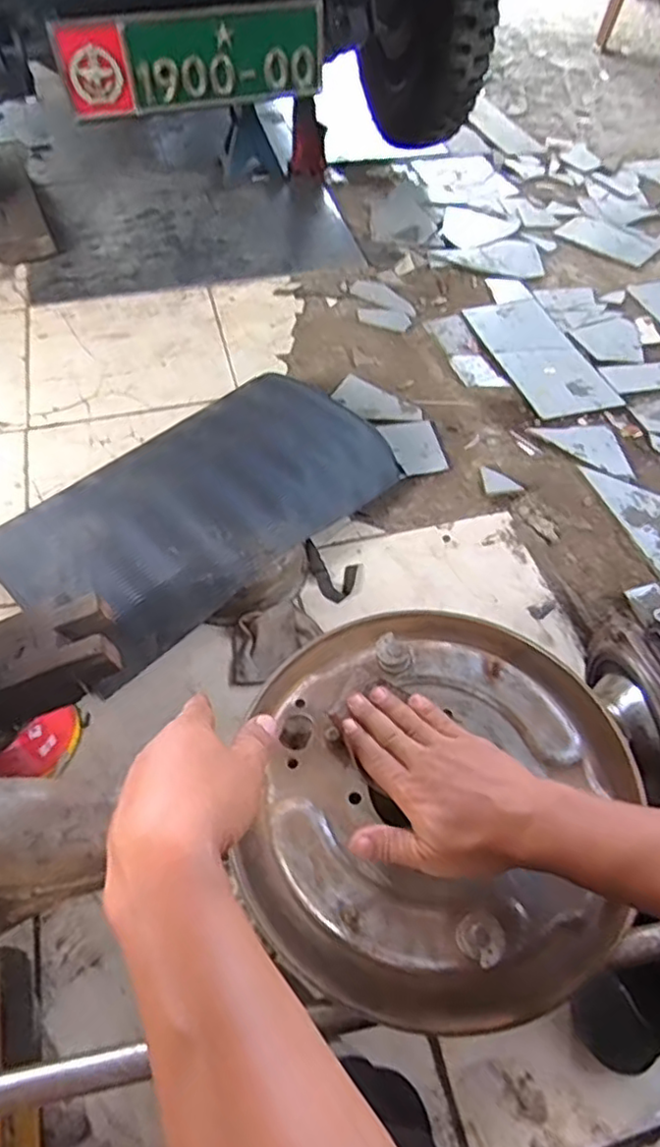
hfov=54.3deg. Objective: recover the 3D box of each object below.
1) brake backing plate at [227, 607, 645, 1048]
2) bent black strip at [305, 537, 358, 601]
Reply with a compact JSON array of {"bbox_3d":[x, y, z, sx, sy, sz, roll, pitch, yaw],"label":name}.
[{"bbox_3d":[0.075,0.159,0.487,0.269,0.043,0.305,18,56,9],"label":"brake backing plate"},{"bbox_3d":[-0.005,-0.003,1.014,0.086,0.035,0.076,15,56,7],"label":"bent black strip"}]

